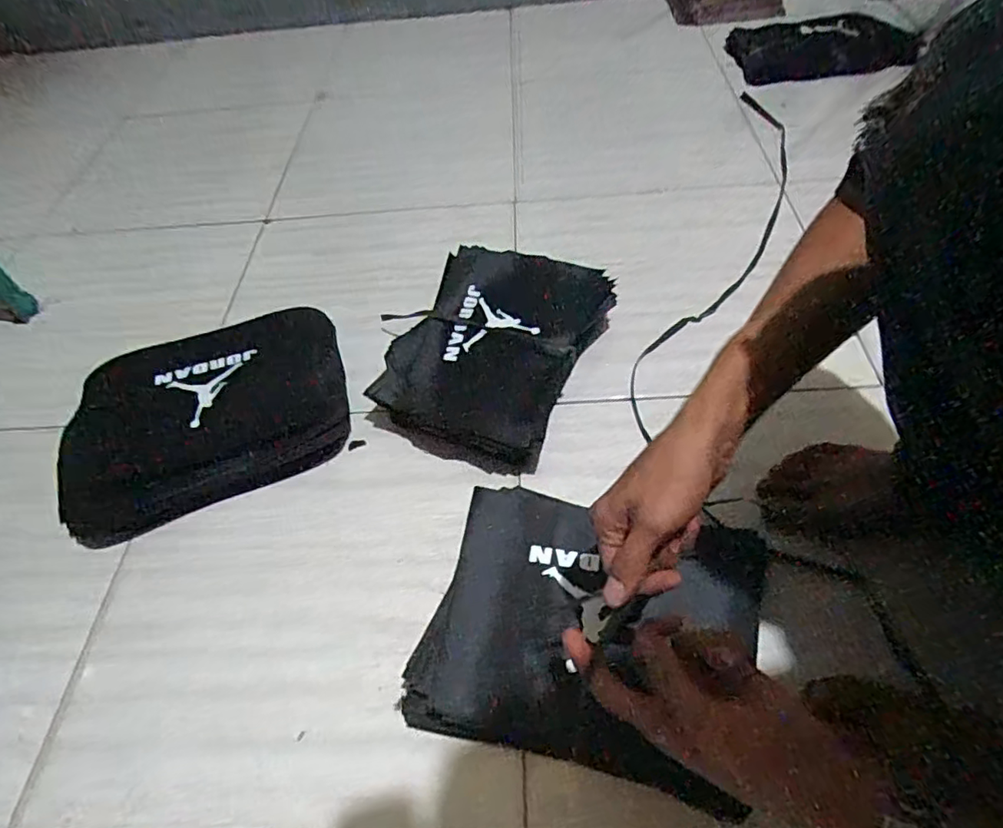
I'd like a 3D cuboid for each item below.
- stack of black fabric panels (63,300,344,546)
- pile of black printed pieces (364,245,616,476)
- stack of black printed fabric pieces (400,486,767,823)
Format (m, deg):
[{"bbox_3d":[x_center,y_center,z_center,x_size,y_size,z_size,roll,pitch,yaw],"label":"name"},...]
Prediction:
[{"bbox_3d":[-0.330,-0.003,0.667,0.302,0.046,0.229,-18,53,-9],"label":"stack of black fabric panels"},{"bbox_3d":[-0.008,-0.081,0.679,0.204,0.068,0.275,18,57,18],"label":"pile of black printed pieces"},{"bbox_3d":[0.071,0.179,0.490,0.255,0.042,0.212,13,55,14],"label":"stack of black printed fabric pieces"}]

